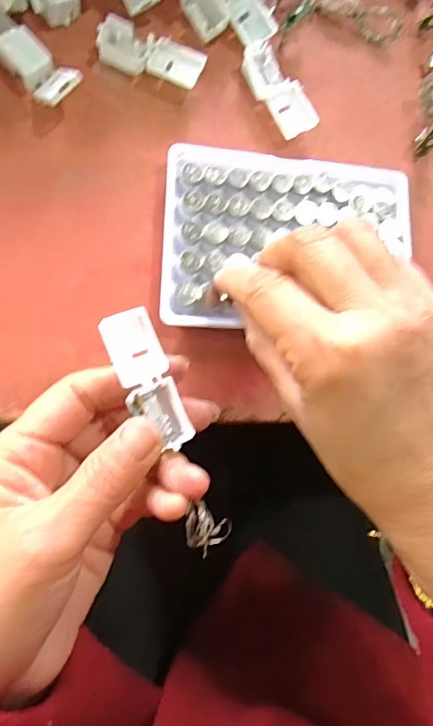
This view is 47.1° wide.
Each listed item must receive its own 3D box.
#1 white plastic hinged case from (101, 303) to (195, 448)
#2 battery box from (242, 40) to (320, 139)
[{"bbox_3d":[-0.026,0.006,0.195,0.020,0.008,0.055,-25,94,-10],"label":"white plastic hinged case"},{"bbox_3d":[0.034,-0.150,0.273,0.021,0.009,0.055,-30,86,-13],"label":"battery box"}]

